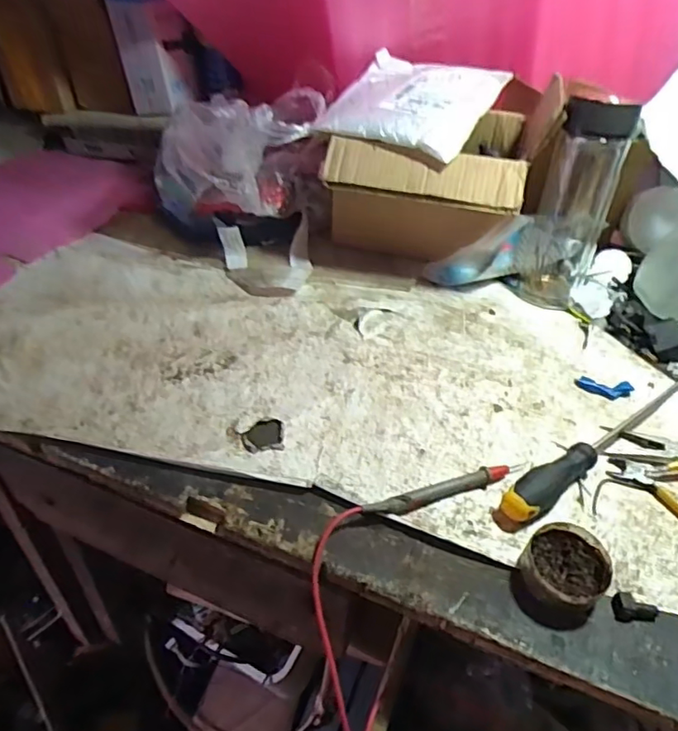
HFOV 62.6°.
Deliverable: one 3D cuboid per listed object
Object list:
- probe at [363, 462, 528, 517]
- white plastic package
[{"bbox_3d":[0.085,0.094,0.431,0.140,0.018,0.012,-13,45,-19],"label":"probe"},{"bbox_3d":[0.086,-0.308,0.642,0.166,0.023,0.197,20,54,20],"label":"white plastic package"}]

